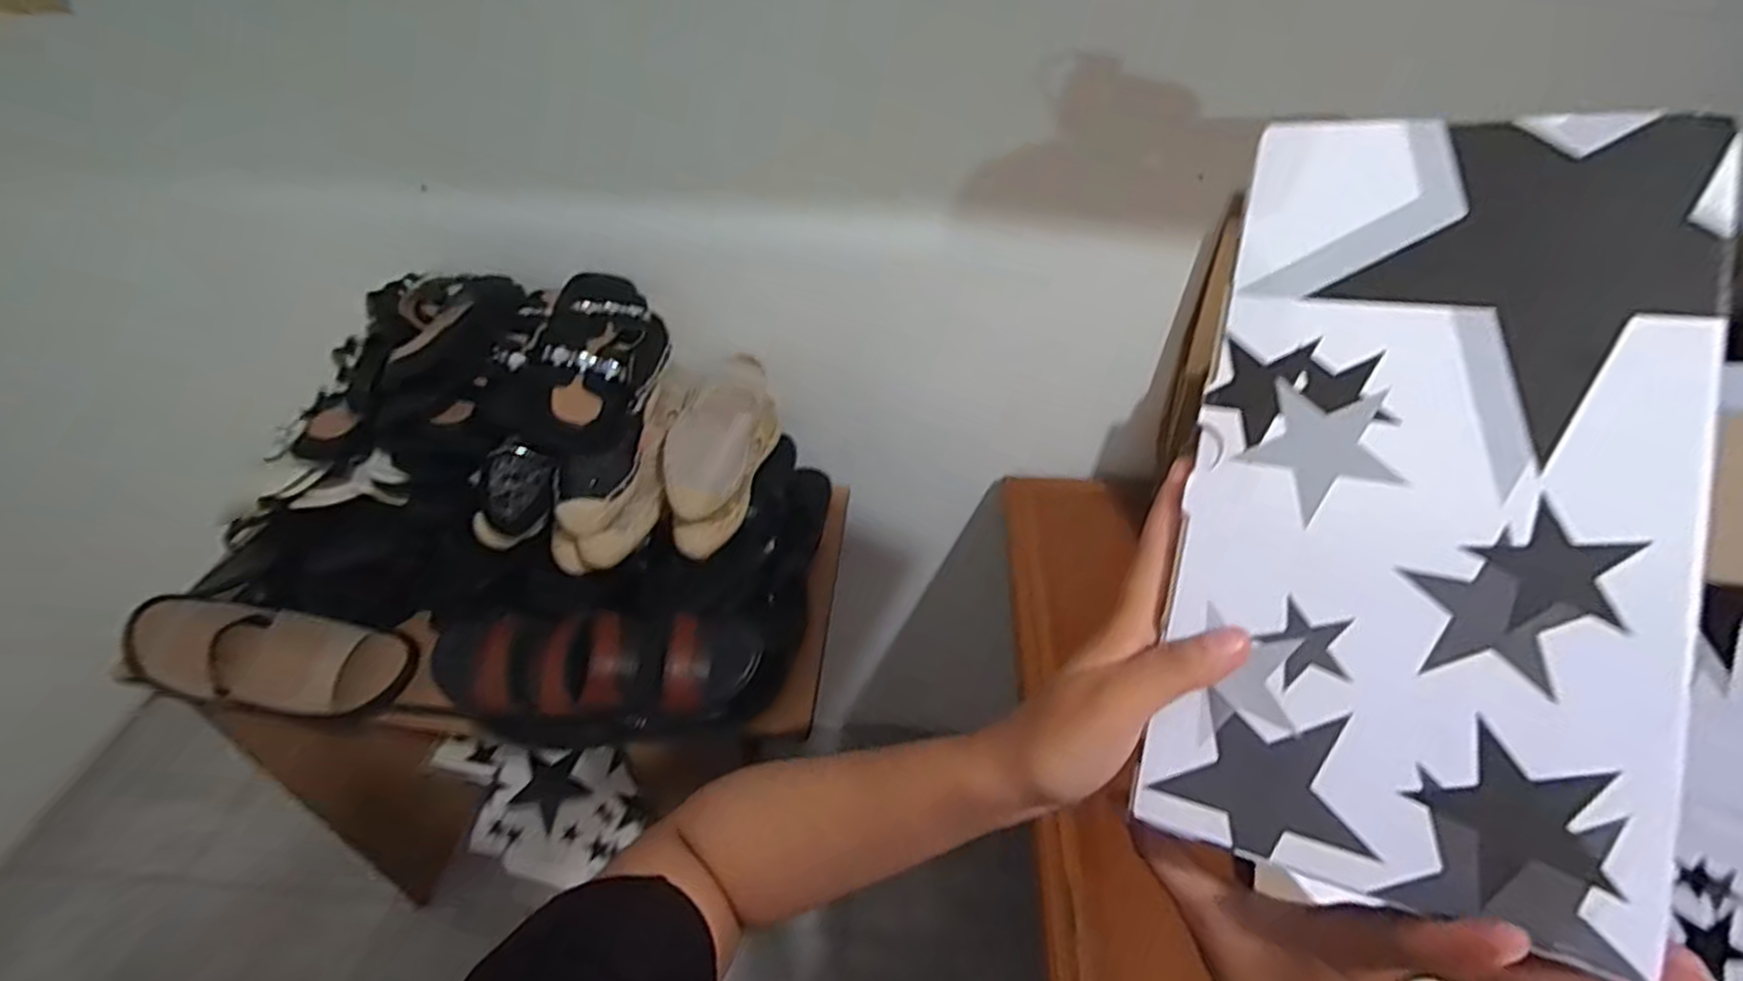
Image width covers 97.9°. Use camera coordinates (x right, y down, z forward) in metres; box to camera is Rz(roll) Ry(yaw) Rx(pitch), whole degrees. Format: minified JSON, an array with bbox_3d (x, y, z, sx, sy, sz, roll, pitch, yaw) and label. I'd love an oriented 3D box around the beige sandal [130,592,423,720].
[{"bbox_3d":[-0.646,0.186,0.813,0.299,0.084,0.112,6,43,6],"label":"beige sandal"}]

